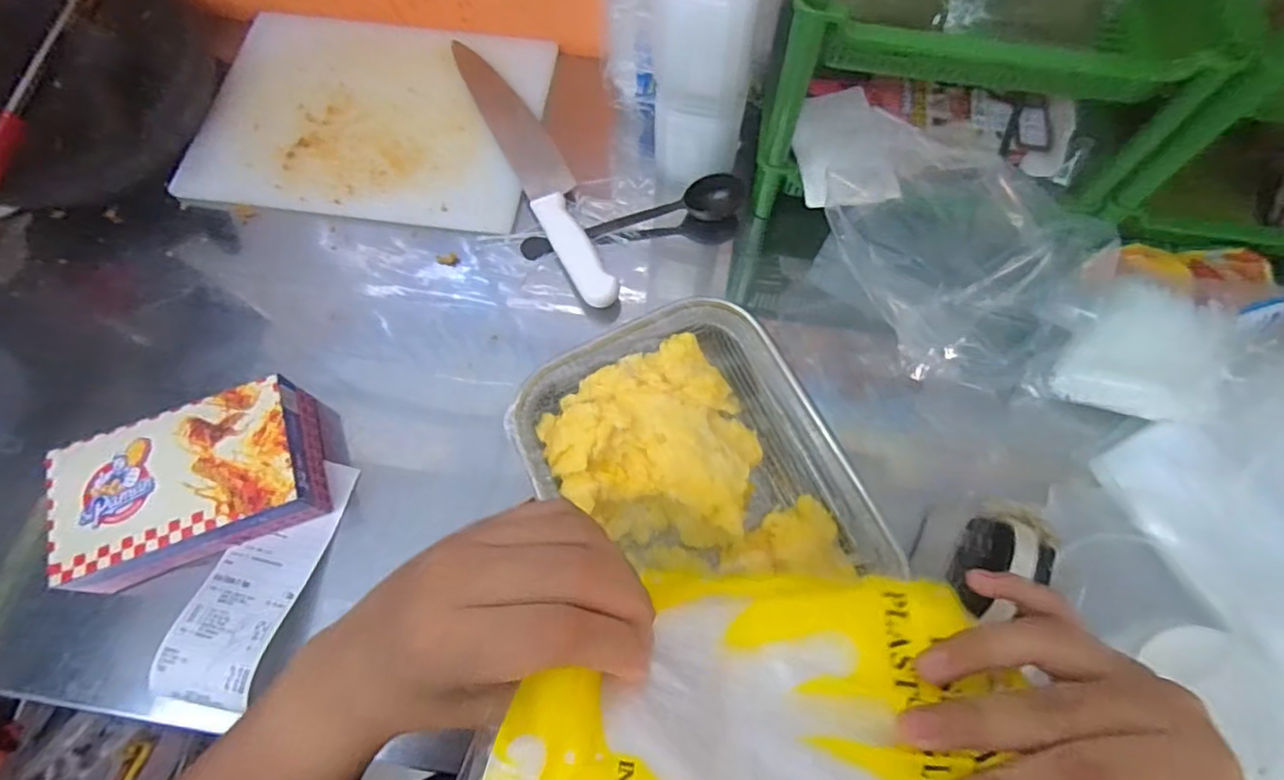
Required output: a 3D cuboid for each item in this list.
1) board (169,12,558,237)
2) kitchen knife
[{"bbox_3d":[-0.285,-0.288,0.647,0.337,0.012,0.253,6,70,4],"label":"board"},{"bbox_3d":[-0.105,-0.227,0.615,0.049,0.020,0.343,-26,71,-7],"label":"kitchen knife"}]

